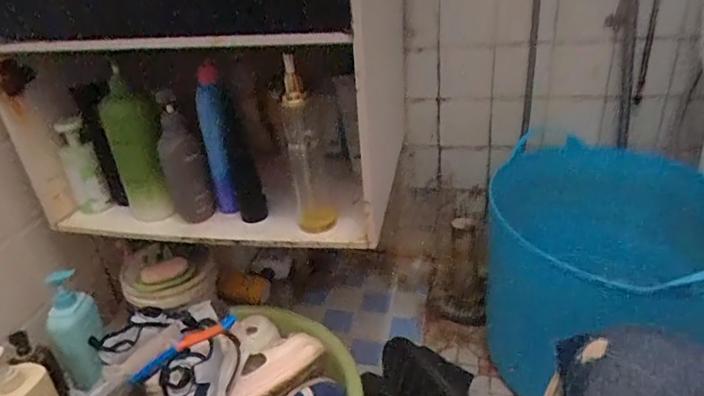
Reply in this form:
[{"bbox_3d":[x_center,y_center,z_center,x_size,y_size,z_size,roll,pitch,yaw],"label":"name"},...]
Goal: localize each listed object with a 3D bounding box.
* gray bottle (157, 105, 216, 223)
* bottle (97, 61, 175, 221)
[{"bbox_3d":[-0.276,-0.050,0.795,0.054,0.183,0.057,-28,36,-35],"label":"gray bottle"},{"bbox_3d":[-0.351,-0.073,0.791,0.079,0.232,0.060,19,38,38],"label":"bottle"}]

